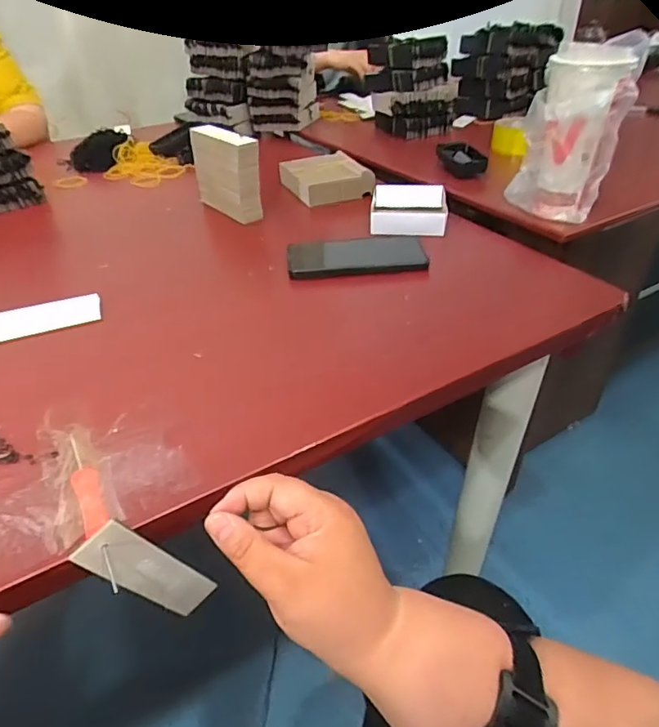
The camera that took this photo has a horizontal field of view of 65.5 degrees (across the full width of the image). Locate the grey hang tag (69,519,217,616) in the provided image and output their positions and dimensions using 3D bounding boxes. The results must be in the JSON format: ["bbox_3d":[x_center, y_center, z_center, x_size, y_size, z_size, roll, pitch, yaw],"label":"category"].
[{"bbox_3d":[-0.121,0.144,0.350,0.032,0.118,0.008,-45,46,-14],"label":"grey hang tag"}]

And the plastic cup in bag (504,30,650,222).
[{"bbox_3d":[0.276,-0.259,0.599,0.104,0.188,0.079,11,40,16],"label":"plastic cup in bag"}]

